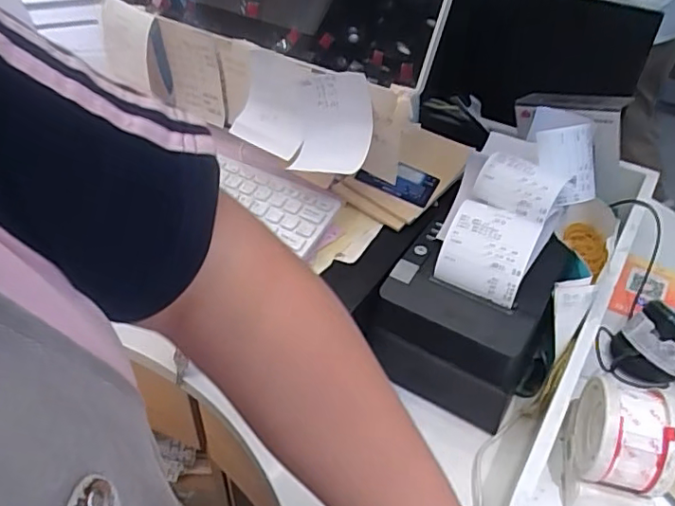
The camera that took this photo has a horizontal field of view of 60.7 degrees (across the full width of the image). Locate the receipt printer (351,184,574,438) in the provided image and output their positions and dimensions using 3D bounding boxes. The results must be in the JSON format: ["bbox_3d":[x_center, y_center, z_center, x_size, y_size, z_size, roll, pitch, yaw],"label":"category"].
[{"bbox_3d":[0.138,0.060,0.606,0.174,0.128,0.184,22,46,21],"label":"receipt printer"}]

